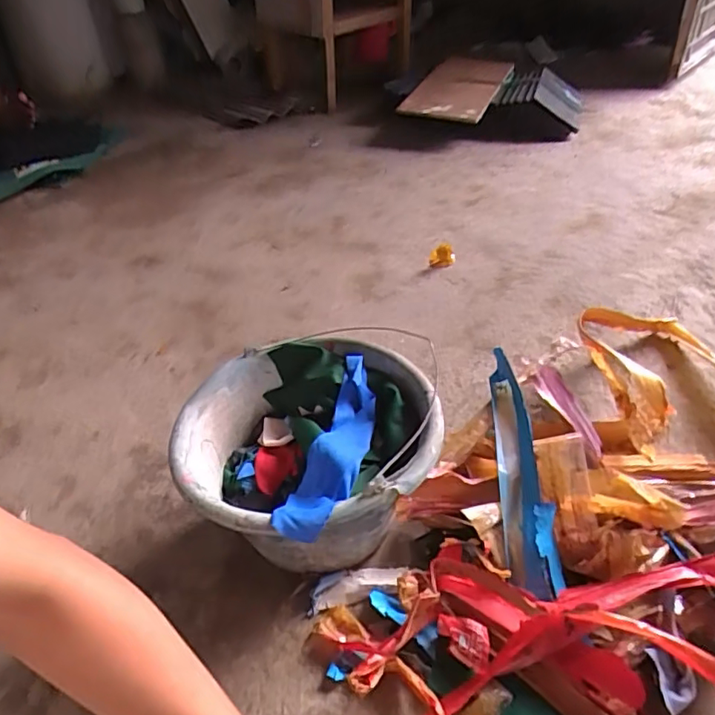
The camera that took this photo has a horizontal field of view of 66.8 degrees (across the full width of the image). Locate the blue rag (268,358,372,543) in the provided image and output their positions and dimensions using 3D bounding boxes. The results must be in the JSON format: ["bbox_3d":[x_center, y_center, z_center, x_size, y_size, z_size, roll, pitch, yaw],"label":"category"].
[{"bbox_3d":[-0.023,0.085,0.527,0.062,0.058,0.231,8,41,14],"label":"blue rag"}]

